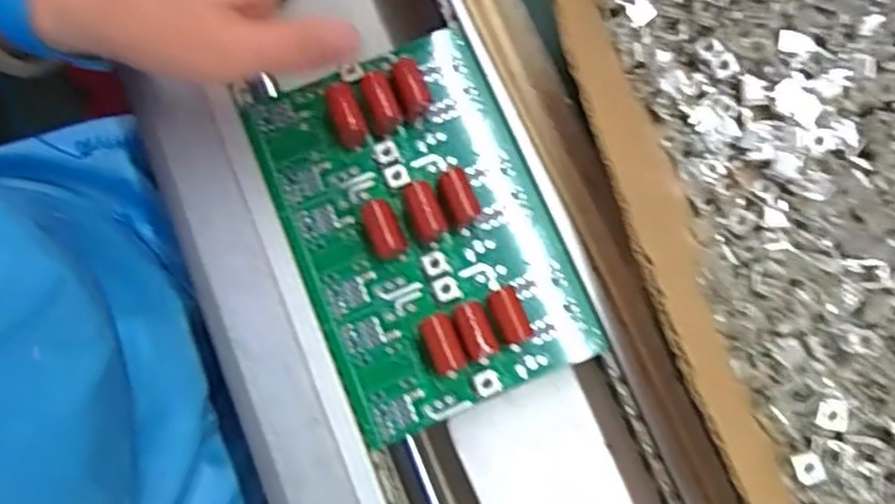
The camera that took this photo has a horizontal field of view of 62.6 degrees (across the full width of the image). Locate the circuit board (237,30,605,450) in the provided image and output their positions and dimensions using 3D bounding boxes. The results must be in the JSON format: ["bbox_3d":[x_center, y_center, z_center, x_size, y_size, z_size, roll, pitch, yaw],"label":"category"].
[{"bbox_3d":[-0.017,-0.013,0.359,0.115,0.027,0.181,-22,78,-4],"label":"circuit board"}]

